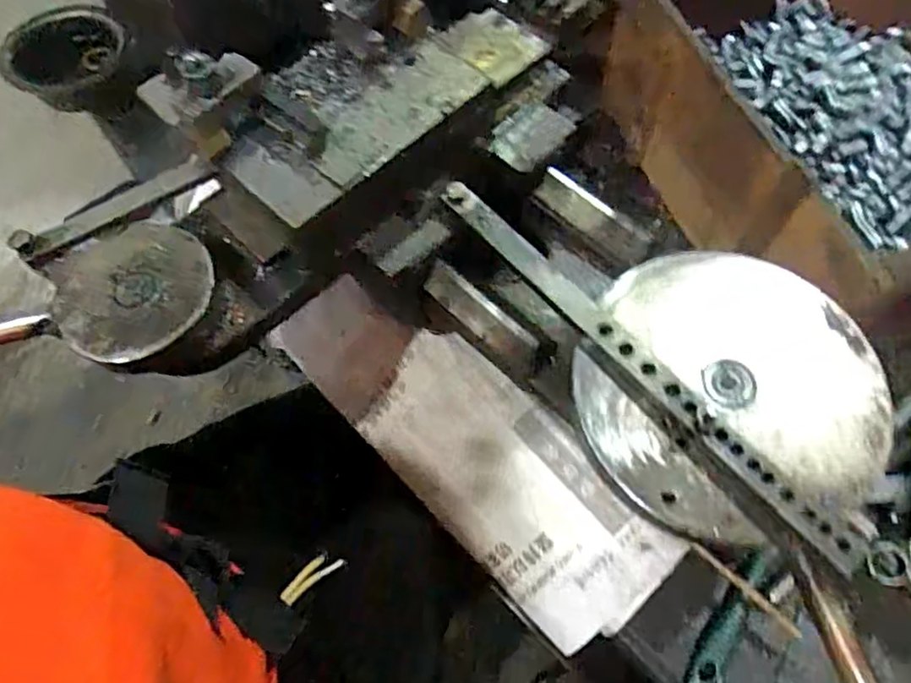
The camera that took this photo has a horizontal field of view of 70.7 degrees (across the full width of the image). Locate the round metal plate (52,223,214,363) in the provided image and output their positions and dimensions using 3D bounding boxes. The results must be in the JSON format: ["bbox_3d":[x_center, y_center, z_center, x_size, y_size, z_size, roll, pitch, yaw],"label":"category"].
[{"bbox_3d":[-0.206,-0.032,0.411,0.096,0.010,0.092,-1,63,1],"label":"round metal plate"}]

